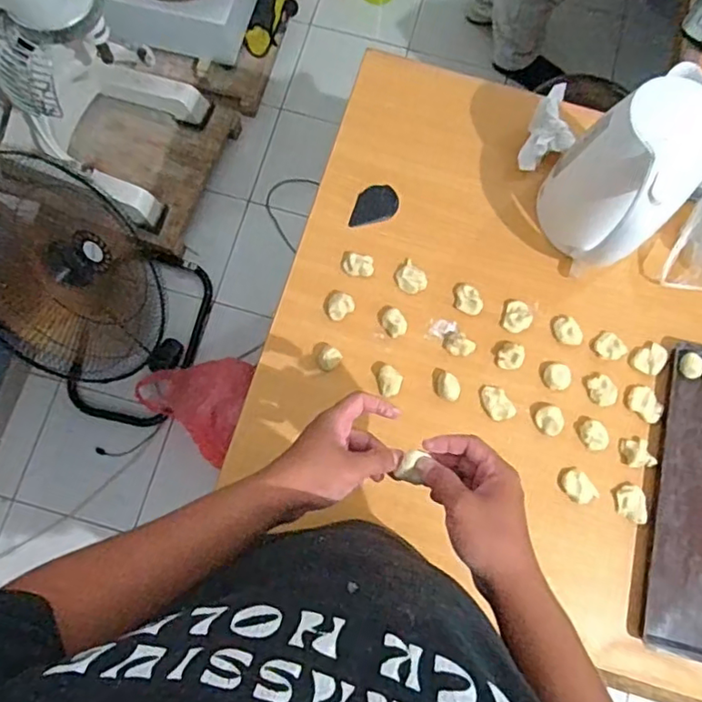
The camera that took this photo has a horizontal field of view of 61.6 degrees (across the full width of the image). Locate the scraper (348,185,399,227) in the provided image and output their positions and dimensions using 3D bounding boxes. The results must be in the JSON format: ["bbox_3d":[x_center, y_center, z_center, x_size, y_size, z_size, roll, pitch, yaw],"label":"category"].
[{"bbox_3d":[0.030,-0.200,0.805,0.073,0.004,0.052,-16,80,-11],"label":"scraper"}]

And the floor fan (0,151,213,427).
[{"bbox_3d":[-0.580,-0.141,1.268,0.396,0.486,0.518,13,77,1],"label":"floor fan"}]

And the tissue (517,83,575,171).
[{"bbox_3d":[0.275,-0.299,0.802,0.062,0.053,0.111,27,78,4],"label":"tissue"}]

